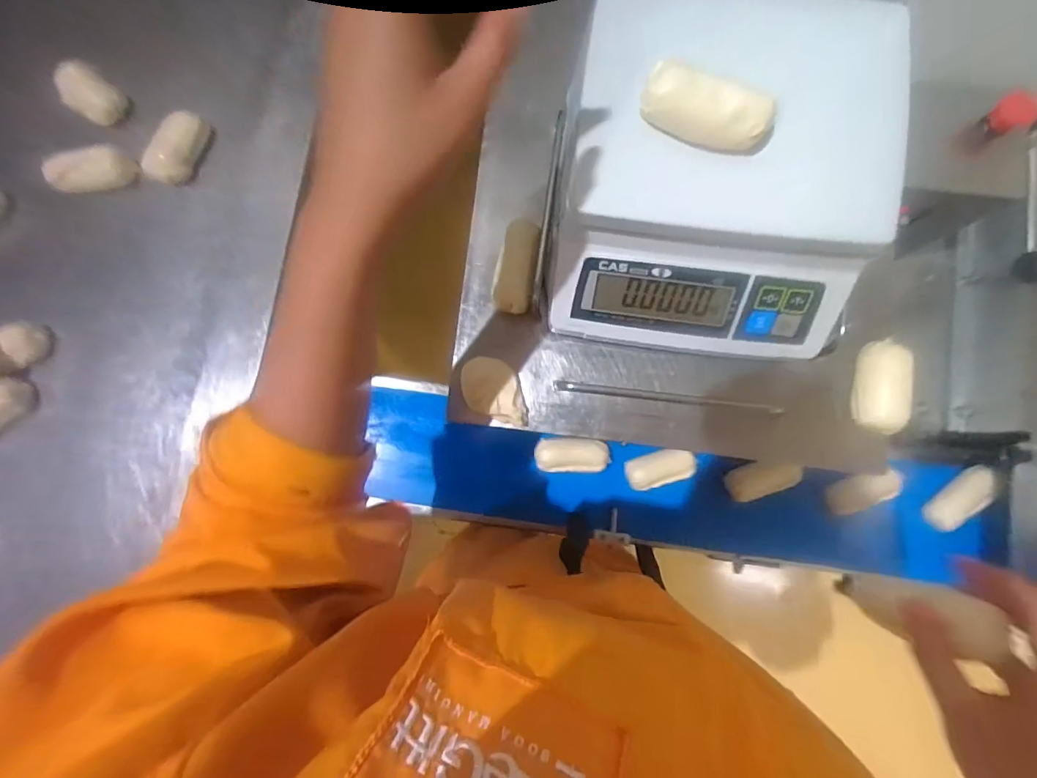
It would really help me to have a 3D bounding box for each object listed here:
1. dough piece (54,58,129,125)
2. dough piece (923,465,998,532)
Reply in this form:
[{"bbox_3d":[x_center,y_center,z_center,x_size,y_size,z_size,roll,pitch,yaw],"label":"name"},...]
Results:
[{"bbox_3d":[-0.489,-0.337,0.532,0.038,0.056,0.052,37,86,5],"label":"dough piece"},{"bbox_3d":[0.589,0.146,0.616,0.100,0.036,0.029,-44,84,-3],"label":"dough piece"}]

